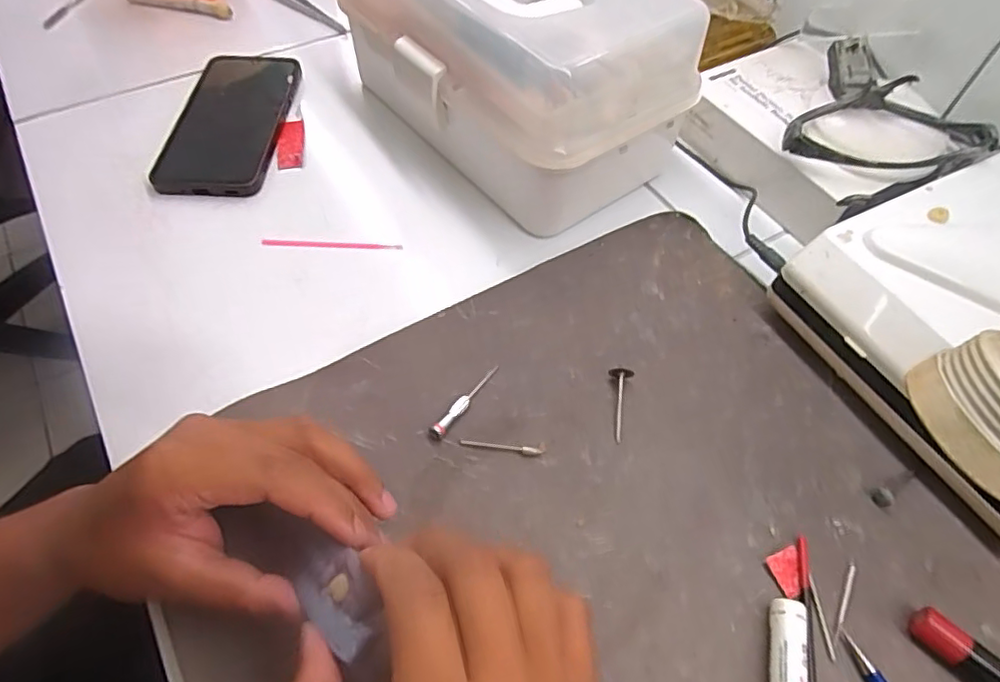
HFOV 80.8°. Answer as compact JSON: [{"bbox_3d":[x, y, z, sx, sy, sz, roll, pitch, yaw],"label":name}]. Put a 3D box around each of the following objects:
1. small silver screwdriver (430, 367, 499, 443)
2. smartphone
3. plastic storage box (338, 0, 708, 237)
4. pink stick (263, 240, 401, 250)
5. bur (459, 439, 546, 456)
[{"bbox_3d":[-0.020,0.033,0.340,0.007,0.009,0.059,30,60,17],"label":"small silver screwdriver"},{"bbox_3d":[-0.215,-0.177,0.474,0.084,0.013,0.166,0,56,-2],"label":"smartphone"},{"bbox_3d":[0.005,-0.204,0.429,0.155,0.130,0.259,-30,62,-20],"label":"plastic storage box"},{"bbox_3d":[-0.117,-0.068,0.411,0.095,0.004,0.006,1,56,-2],"label":"pink stick"},{"bbox_3d":[0.002,0.059,0.327,0.047,0.004,0.007,4,56,1],"label":"bur"}]

